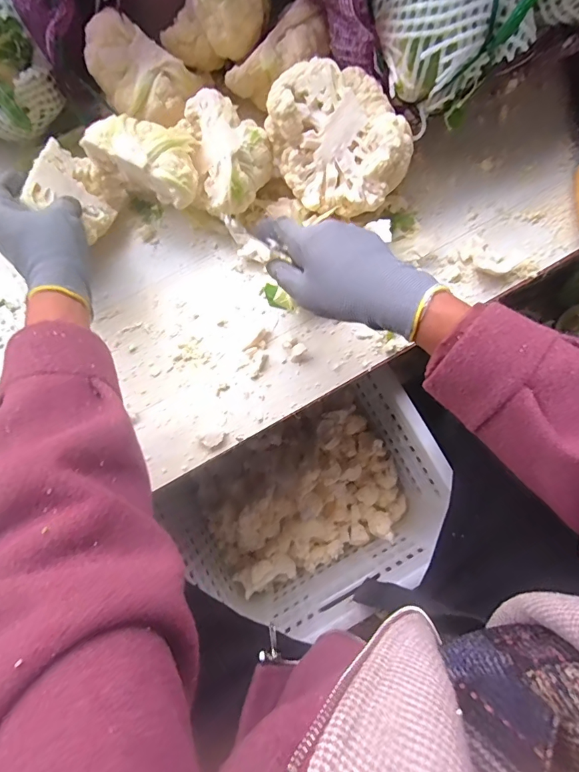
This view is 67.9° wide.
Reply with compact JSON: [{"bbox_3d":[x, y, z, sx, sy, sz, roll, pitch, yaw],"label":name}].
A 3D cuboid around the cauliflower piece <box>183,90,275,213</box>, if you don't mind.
[{"bbox_3d":[-0.059,-0.247,0.448,0.076,0.047,0.114,-16,80,-3],"label":"cauliflower piece"}]

